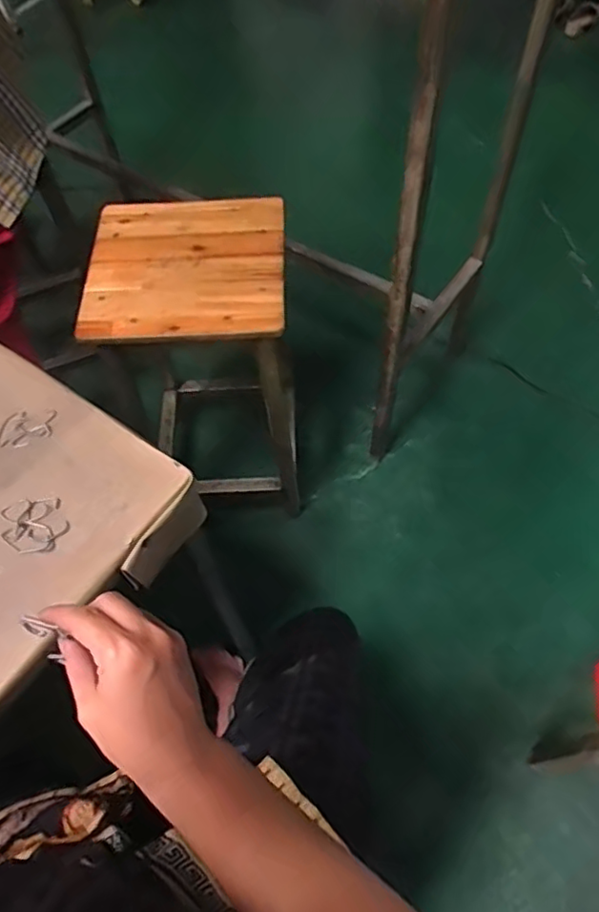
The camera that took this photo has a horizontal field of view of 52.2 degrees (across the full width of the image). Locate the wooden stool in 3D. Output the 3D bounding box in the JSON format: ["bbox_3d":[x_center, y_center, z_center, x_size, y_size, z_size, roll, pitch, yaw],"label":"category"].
[{"bbox_3d":[-0.169,-0.177,1.131,0.294,0.485,0.302,-3,59,1],"label":"wooden stool"}]

